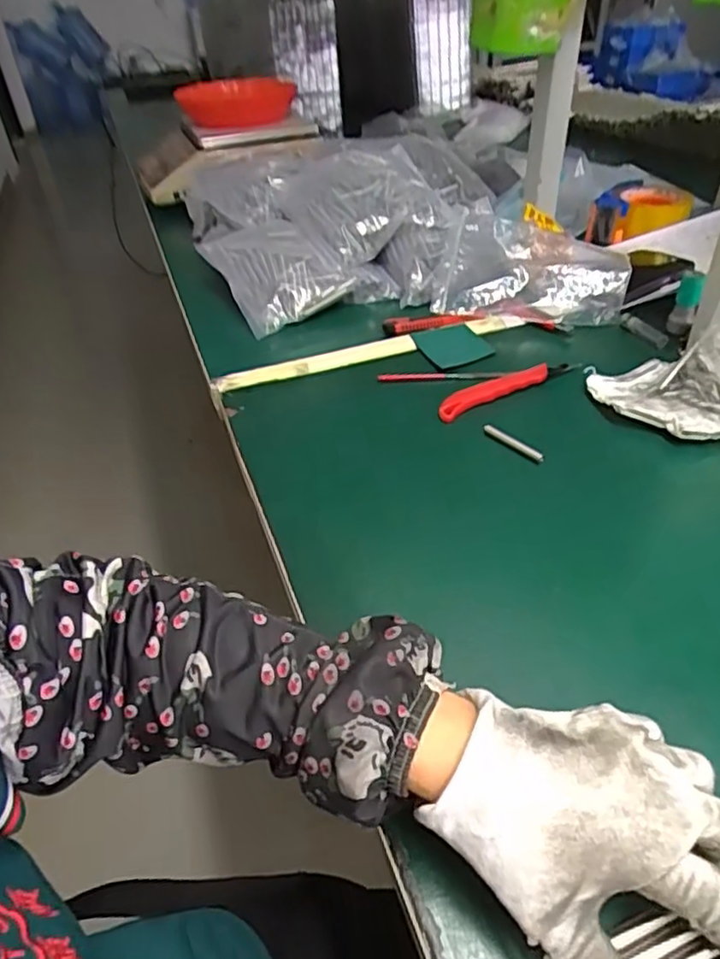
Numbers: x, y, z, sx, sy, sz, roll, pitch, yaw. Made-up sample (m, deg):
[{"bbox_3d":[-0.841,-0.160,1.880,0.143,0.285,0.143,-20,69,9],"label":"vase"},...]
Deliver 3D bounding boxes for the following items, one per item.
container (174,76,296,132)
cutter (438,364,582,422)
[{"bbox_3d":[-0.234,-0.718,1.215,0.215,0.065,0.215,-6,40,-7],"label":"container"},{"bbox_3d":[0.135,-0.086,0.584,0.151,0.019,0.018,-22,43,-22],"label":"cutter"}]

